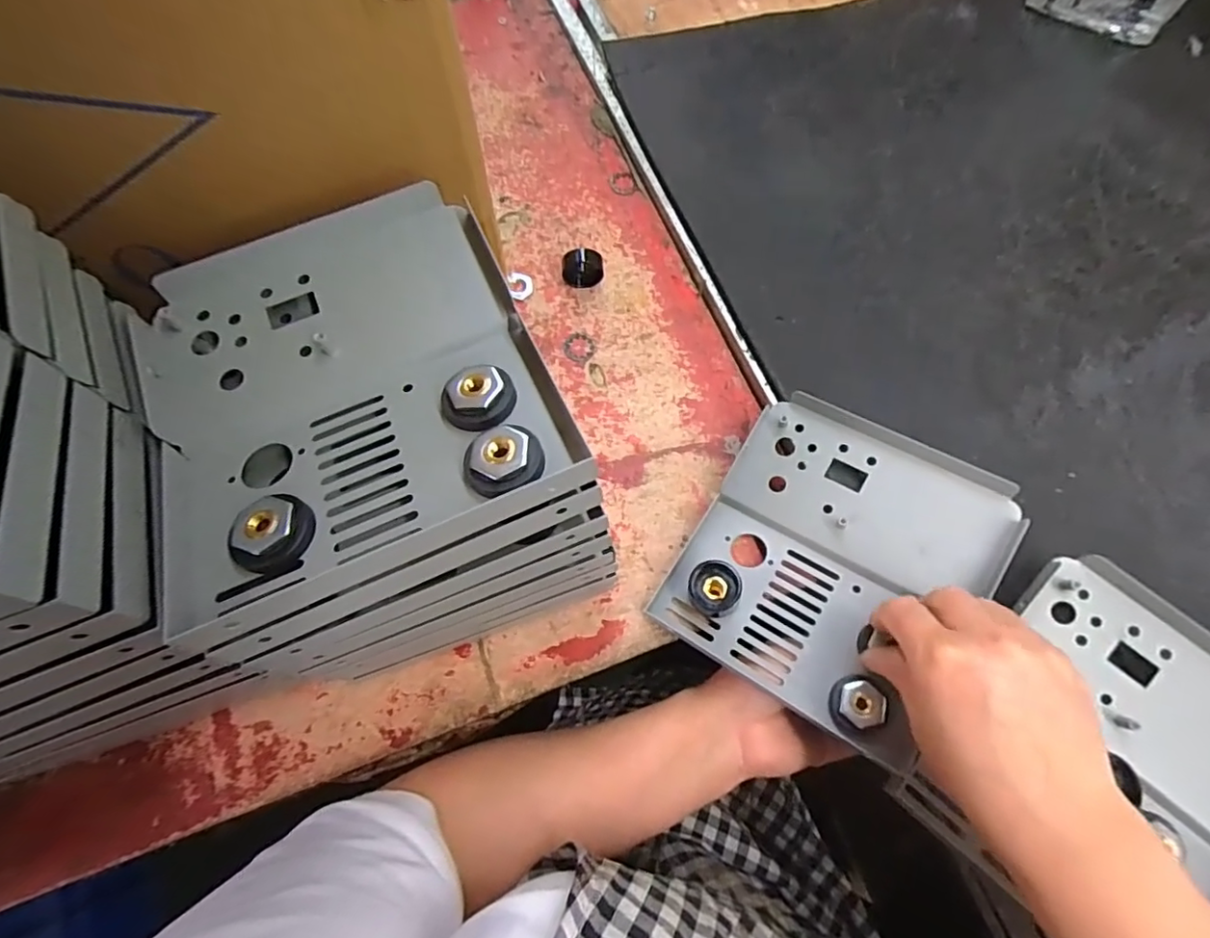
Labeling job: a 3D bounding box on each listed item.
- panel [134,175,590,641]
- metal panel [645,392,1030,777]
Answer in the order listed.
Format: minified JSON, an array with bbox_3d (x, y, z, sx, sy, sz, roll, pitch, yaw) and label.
[{"bbox_3d":[-0.117,-0.039,0.251,0.159,0.026,0.185,-26,63,-2],"label":"panel"},{"bbox_3d":[0.135,0.051,0.342,0.153,0.023,0.170,28,80,24],"label":"metal panel"}]

